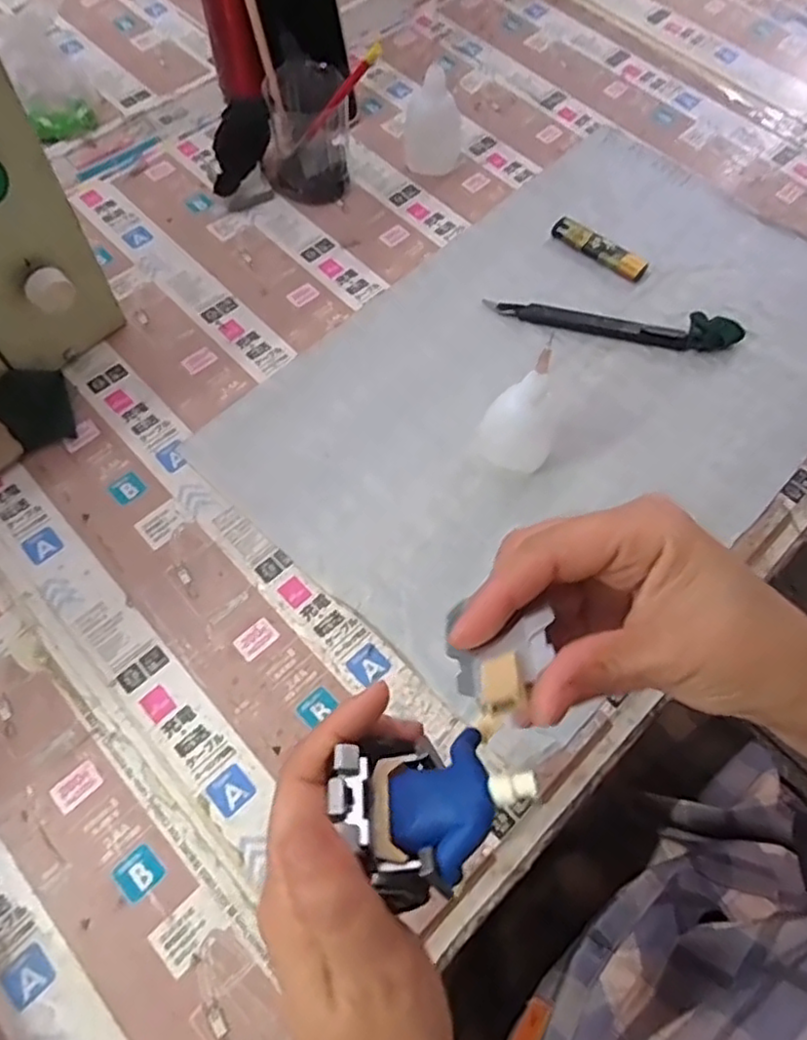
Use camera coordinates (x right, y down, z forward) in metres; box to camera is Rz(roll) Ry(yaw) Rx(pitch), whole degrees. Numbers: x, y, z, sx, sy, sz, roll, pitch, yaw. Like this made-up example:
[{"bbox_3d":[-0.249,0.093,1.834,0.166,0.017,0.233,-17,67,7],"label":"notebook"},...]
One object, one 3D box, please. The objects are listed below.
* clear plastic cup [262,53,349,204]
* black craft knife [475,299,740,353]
[{"bbox_3d":[-0.079,-0.314,0.524,0.070,0.078,0.072,1,64,-3],"label":"clear plastic cup"},{"bbox_3d":[0.156,-0.149,0.481,0.181,0.021,0.024,11,64,2],"label":"black craft knife"}]

